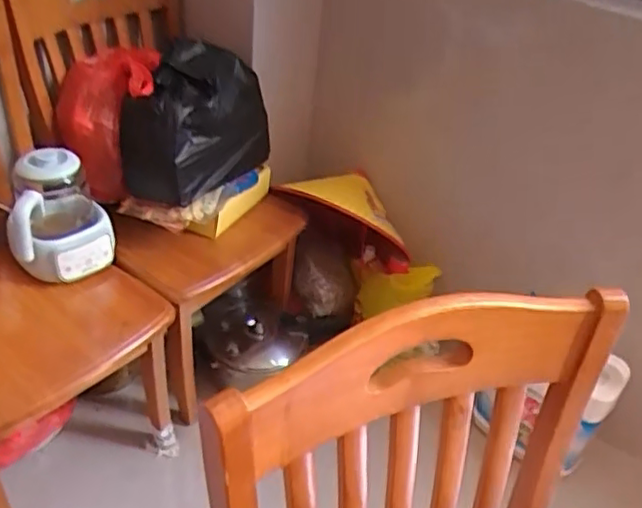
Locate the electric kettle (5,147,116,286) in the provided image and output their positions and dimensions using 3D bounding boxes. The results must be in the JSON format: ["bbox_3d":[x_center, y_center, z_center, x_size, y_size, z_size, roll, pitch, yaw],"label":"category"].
[{"bbox_3d":[-0.499,-0.071,1.211,0.183,0.206,0.143,-14,42,-24],"label":"electric kettle"}]

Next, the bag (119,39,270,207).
[{"bbox_3d":[-0.259,-0.277,1.339,0.251,0.243,0.298,12,38,6],"label":"bag"}]

